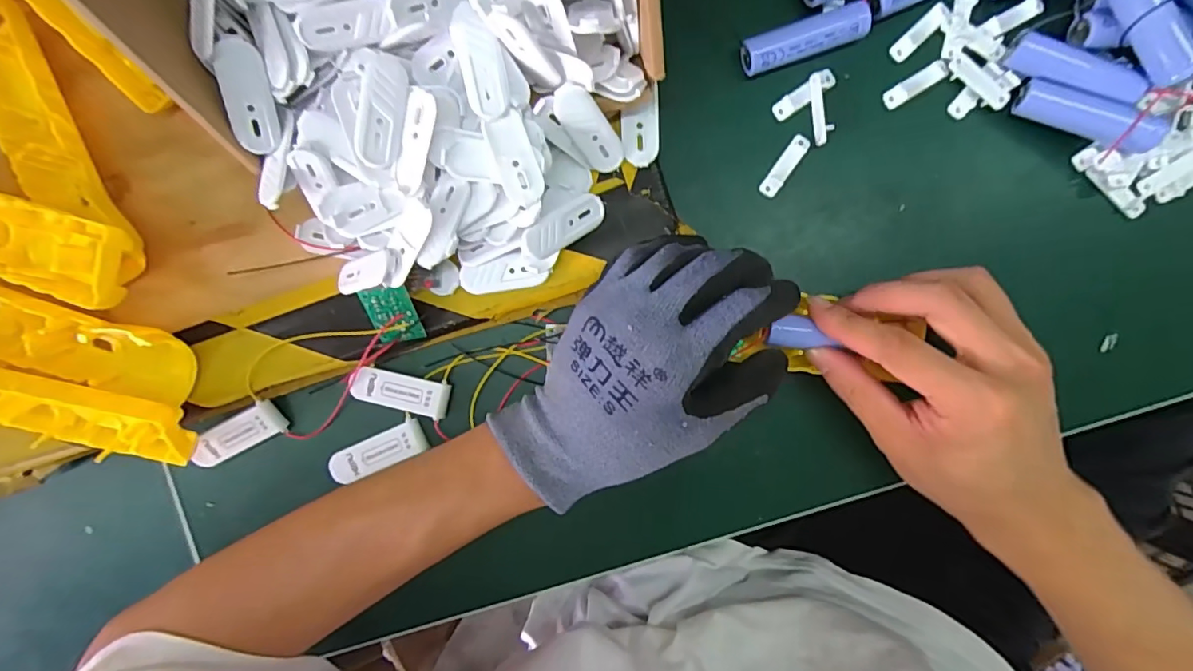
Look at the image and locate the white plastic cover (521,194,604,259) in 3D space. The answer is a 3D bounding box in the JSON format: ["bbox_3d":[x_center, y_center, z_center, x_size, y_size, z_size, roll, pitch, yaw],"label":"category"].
[{"bbox_3d":[-0.017,-0.058,0.280,0.048,0.006,0.020,-34,117,-14],"label":"white plastic cover"}]

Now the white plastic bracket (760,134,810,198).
[{"bbox_3d":[0.105,-0.095,0.296,0.010,0.004,0.037,36,93,1],"label":"white plastic bracket"}]

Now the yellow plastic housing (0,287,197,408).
[{"bbox_3d":[-0.286,0.001,0.279,0.141,0.033,0.044,20,92,-13],"label":"yellow plastic housing"}]

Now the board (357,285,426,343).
[{"bbox_3d":[-0.109,-0.011,0.286,0.025,0.004,0.034,-12,128,0],"label":"board"}]

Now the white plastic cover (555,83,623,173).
[{"bbox_3d":[-0.004,-0.105,0.271,0.019,0.006,0.048,-39,128,3],"label":"white plastic cover"}]

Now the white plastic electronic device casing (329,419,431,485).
[{"bbox_3d":[-0.128,0.069,0.311,0.058,0.009,0.020,-23,91,3],"label":"white plastic electronic device casing"}]

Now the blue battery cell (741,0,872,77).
[{"bbox_3d":[0.112,-0.158,0.285,0.065,0.015,0.020,-18,91,3],"label":"blue battery cell"}]

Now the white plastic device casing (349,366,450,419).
[{"bbox_3d":[-0.114,0.033,0.306,0.055,0.012,0.021,13,92,2],"label":"white plastic device casing"}]

